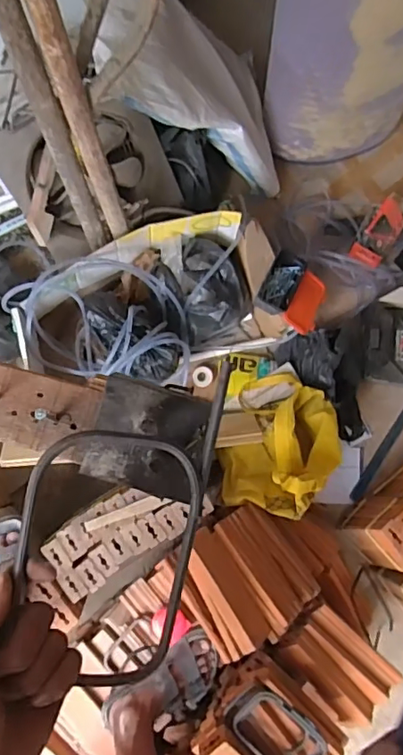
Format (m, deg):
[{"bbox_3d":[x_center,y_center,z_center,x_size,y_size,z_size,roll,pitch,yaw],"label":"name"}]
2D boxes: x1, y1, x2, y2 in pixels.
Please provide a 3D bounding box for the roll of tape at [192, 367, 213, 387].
[{"bbox_3d":[0.003,-0.002,1.380,0.051,0.020,0.054,1,85,-7],"label":"roll of tape"}]

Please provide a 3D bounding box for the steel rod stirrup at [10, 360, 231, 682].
[{"bbox_3d":[-0.056,0.090,0.339,0.109,0.033,0.211,11,84,-6],"label":"steel rod stirrup"}]

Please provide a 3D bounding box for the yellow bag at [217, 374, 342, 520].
[{"bbox_3d":[0.193,0.160,1.269,0.252,0.226,0.334,26,81,-4],"label":"yellow bag"}]

